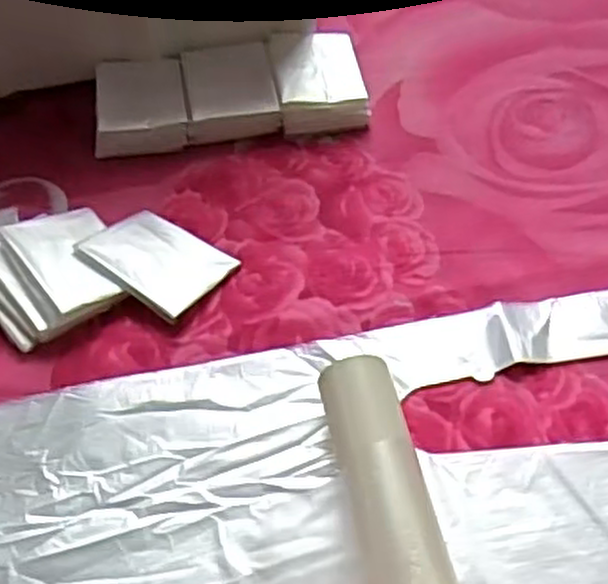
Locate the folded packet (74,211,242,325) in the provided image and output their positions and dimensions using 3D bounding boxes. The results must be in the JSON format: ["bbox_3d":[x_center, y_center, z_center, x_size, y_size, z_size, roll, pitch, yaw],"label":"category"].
[{"bbox_3d":[-0.092,-0.020,0.489,0.083,0.008,0.060,31,51,15],"label":"folded packet"}]

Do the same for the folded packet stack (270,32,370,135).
[{"bbox_3d":[0.010,-0.159,0.583,0.062,0.027,0.085,-9,52,-4],"label":"folded packet stack"}]

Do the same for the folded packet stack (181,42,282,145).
[{"bbox_3d":[-0.054,-0.149,0.581,0.066,0.028,0.073,-6,52,-2],"label":"folded packet stack"}]

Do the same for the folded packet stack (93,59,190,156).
[{"bbox_3d":[-0.118,-0.136,0.570,0.063,0.026,0.074,-7,52,-2],"label":"folded packet stack"}]

